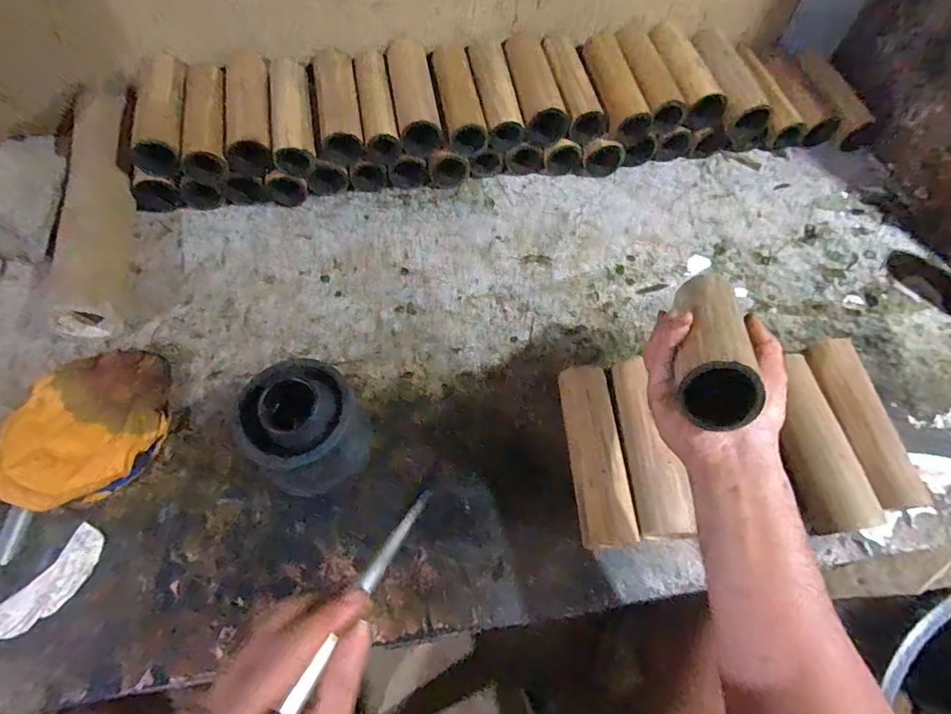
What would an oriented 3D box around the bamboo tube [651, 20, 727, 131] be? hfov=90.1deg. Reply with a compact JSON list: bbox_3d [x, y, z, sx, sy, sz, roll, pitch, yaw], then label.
[{"bbox_3d":[0.300,-0.414,0.692,0.060,0.052,0.173,-8,60,-6],"label":"bamboo tube"}]

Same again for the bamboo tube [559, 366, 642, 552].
[{"bbox_3d":[0.120,0.098,0.479,0.051,0.054,0.175,-2,62,-3],"label":"bamboo tube"}]

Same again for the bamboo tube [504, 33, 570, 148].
[{"bbox_3d":[0.079,-0.378,0.672,0.066,0.050,0.175,-10,61,-7],"label":"bamboo tube"}]

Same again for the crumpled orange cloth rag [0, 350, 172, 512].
[{"bbox_3d":[-0.398,0.071,0.489,0.151,0.027,0.157,-12,63,-8],"label":"crumpled orange cloth rag"}]

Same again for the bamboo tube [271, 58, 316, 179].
[{"bbox_3d":[-0.244,-0.328,0.645,0.055,0.049,0.172,-9,60,-7],"label":"bamboo tube"}]

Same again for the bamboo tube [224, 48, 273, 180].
[{"bbox_3d":[-0.301,-0.329,0.642,0.061,0.050,0.178,-8,60,-6],"label":"bamboo tube"}]

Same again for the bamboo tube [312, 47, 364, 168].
[{"bbox_3d":[-0.189,-0.346,0.655,0.058,0.049,0.170,-8,60,-6],"label":"bamboo tube"}]

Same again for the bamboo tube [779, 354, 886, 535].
[{"bbox_3d":[0.344,0.086,0.487,0.060,0.060,0.176,-3,62,-3],"label":"bamboo tube"}]

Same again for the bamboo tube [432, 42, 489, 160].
[{"bbox_3d":[-0.024,-0.358,0.660,0.056,0.047,0.167,-11,61,-7],"label":"bamboo tube"}]

